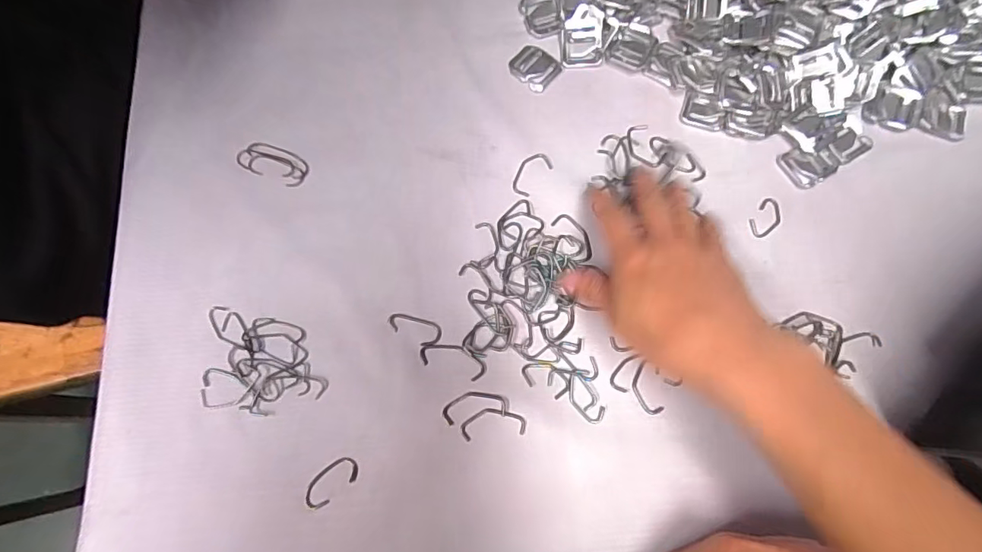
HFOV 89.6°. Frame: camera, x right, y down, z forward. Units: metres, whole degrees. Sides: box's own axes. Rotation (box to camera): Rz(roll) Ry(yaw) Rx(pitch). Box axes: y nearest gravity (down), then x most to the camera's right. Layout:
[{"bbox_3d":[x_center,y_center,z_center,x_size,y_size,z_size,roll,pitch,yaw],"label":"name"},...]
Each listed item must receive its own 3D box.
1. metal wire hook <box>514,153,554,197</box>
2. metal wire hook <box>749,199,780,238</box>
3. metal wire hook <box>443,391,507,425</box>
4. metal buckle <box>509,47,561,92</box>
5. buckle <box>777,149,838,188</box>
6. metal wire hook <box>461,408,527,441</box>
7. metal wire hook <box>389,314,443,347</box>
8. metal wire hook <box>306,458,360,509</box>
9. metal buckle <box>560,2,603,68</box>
[{"bbox_3d":[0.028,-0.074,0.351,0.019,0.004,0.035,40,79,9],"label":"metal wire hook"},{"bbox_3d":[0.193,-0.040,0.346,0.017,0.004,0.030,37,78,9],"label":"metal wire hook"},{"bbox_3d":[-0.010,0.081,0.307,0.039,0.004,0.018,-9,76,-2],"label":"metal wire hook"},{"bbox_3d":[0.033,-0.158,0.372,0.034,0.004,0.030,41,79,9],"label":"metal buckle"},{"bbox_3d":[0.226,-0.080,0.354,0.031,0.004,0.030,-32,78,-8],"label":"buckle"},{"bbox_3d":[0.001,0.091,0.305,0.040,0.004,0.017,-6,76,-2],"label":"metal wire hook"},{"bbox_3d":[-0.050,0.035,0.323,0.036,0.004,0.017,14,76,3],"label":"metal wire hook"},{"bbox_3d":[-0.096,0.123,0.296,0.036,0.004,0.017,-38,79,-9],"label":"metal wire hook"},{"bbox_3d":[0.070,-0.182,0.375,0.031,0.007,0.047,1,76,0],"label":"metal buckle"}]

